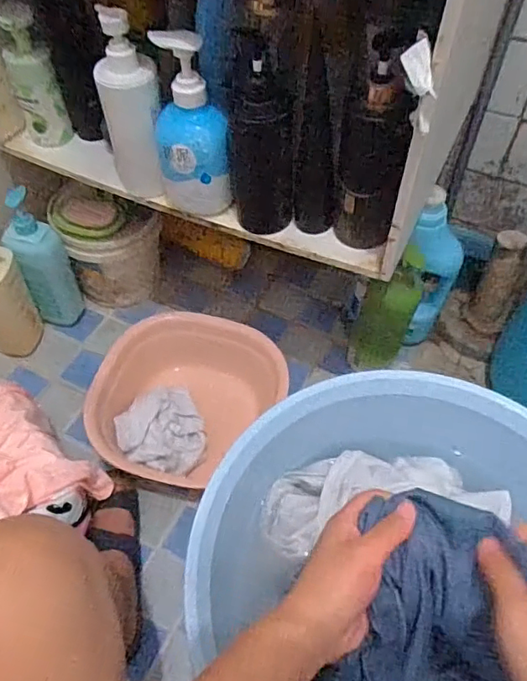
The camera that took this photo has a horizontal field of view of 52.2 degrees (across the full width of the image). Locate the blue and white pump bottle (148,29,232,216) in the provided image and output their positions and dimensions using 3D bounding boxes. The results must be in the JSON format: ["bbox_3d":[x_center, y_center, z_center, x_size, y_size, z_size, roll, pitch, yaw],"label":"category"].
[{"bbox_3d":[-0.080,-0.228,0.598,0.078,0.194,0.067,-8,54,-6],"label":"blue and white pump bottle"}]

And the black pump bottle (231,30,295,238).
[{"bbox_3d":[-0.002,-0.219,0.606,0.069,0.195,0.069,-4,54,-3],"label":"black pump bottle"}]

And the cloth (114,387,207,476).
[{"bbox_3d":[-0.151,0.139,0.802,0.123,0.046,0.132,-21,56,-14],"label":"cloth"}]

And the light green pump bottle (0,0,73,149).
[{"bbox_3d":[-0.300,-0.337,0.701,0.054,0.163,0.046,-25,57,-17],"label":"light green pump bottle"}]

